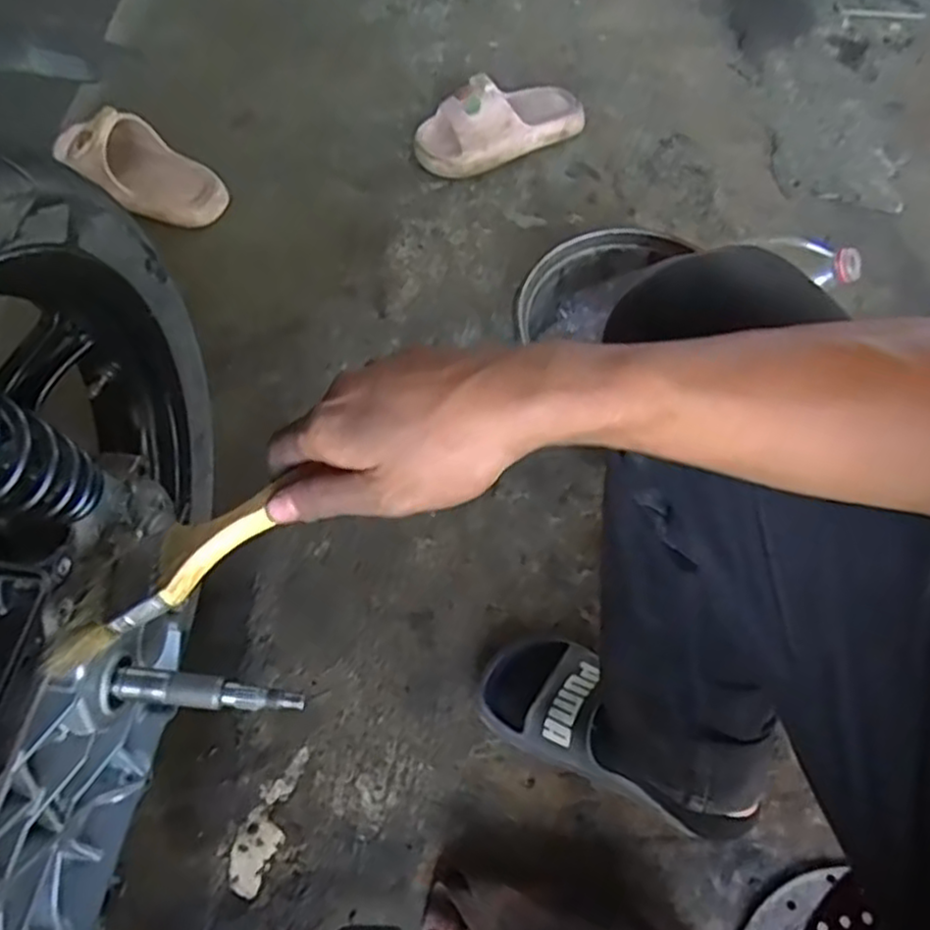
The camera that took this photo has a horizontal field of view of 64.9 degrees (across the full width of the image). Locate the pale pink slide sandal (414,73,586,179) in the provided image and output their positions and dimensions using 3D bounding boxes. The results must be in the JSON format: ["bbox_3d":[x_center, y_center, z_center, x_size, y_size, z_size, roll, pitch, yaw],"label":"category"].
[{"bbox_3d":[0.054,-0.474,0.999,0.241,0.092,0.101,-22,66,-11],"label":"pale pink slide sandal"}]

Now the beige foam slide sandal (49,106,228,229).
[{"bbox_3d":[-0.429,-0.394,0.957,0.216,0.090,0.110,26,66,12],"label":"beige foam slide sandal"}]

